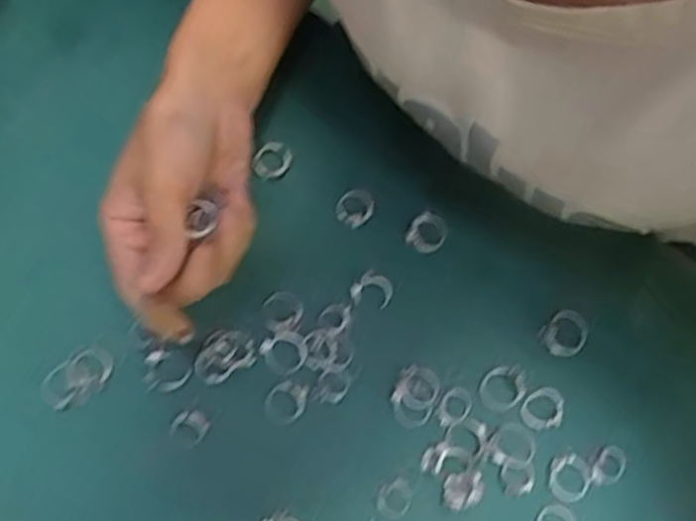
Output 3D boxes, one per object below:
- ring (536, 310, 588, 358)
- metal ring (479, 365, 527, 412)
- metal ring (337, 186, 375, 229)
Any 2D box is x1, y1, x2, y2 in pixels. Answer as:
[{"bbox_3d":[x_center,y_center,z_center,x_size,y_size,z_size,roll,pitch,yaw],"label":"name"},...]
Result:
[{"bbox_3d":[0.125,0.041,0.390,0.029,0.008,0.023,-39,76,-13],"label":"ring"},{"bbox_3d":[0.087,0.070,0.379,0.028,0.006,0.023,-37,75,-13],"label":"metal ring"},{"bbox_3d":[0.004,-0.032,0.413,0.021,0.008,0.023,0,71,-1],"label":"metal ring"}]

